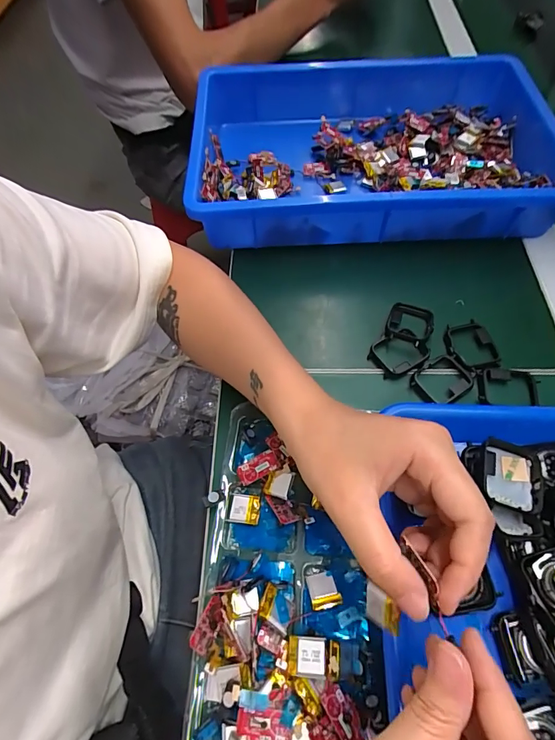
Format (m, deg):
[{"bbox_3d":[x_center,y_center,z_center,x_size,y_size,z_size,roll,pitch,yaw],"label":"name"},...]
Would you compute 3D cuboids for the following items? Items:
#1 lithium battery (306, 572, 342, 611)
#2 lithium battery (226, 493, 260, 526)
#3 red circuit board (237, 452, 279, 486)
[{"bbox_3d":[0.029,0.137,0.250,0.018,0.006,0.020,-10,62,-5],"label":"lithium battery"},{"bbox_3d":[-0.024,0.097,0.281,0.023,0.007,0.019,4,61,2],"label":"lithium battery"},{"bbox_3d":[-0.014,0.070,0.285,0.029,0.004,0.014,-28,82,1],"label":"red circuit board"}]

